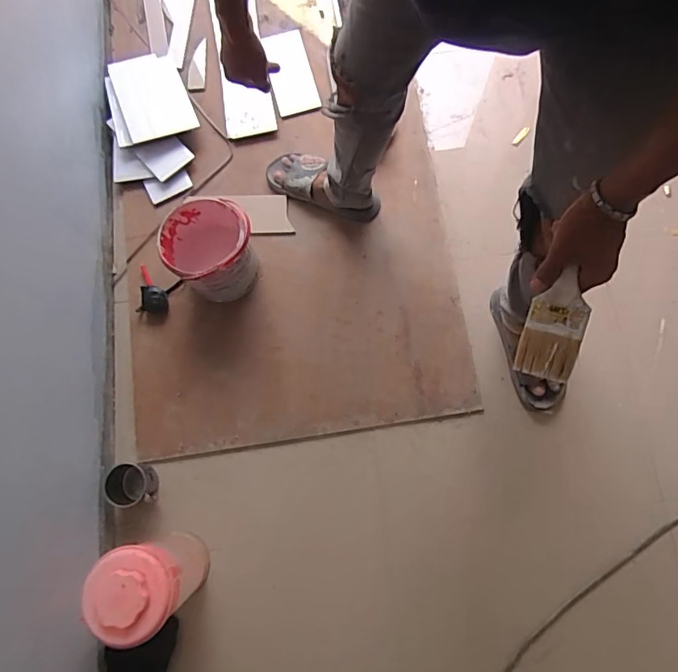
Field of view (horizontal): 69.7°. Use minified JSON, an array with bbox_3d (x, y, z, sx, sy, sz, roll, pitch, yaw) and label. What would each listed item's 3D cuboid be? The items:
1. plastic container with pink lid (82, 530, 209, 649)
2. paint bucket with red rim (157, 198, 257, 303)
[{"bbox_3d":[-0.355,0.465,0.926,0.153,0.265,0.150,0,76,2],"label":"plastic container with pink lid"},{"bbox_3d":[-0.280,-0.186,1.097,0.197,0.228,0.177,21,79,6],"label":"paint bucket with red rim"}]

